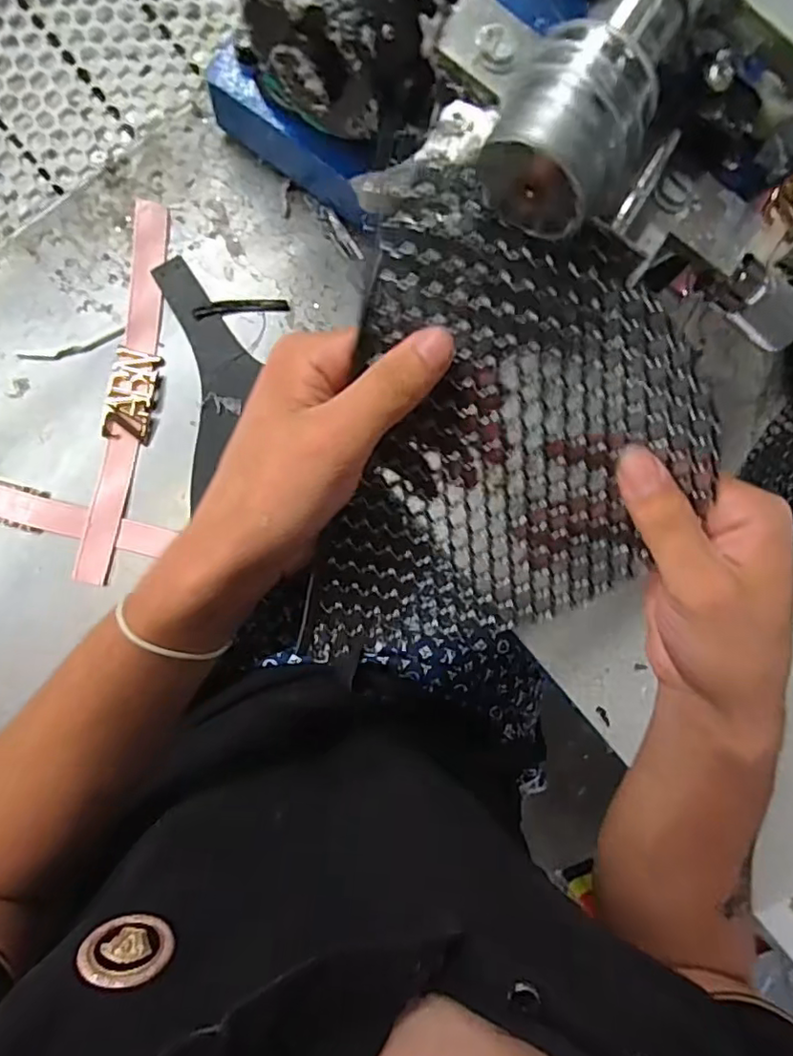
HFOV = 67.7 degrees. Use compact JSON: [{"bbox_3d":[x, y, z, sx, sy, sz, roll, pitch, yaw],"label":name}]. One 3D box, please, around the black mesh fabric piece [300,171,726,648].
[{"bbox_3d":[0.045,-0.022,0.239,0.136,0.015,0.185,11,113,-3],"label":"black mesh fabric piece"}]

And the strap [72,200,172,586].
[{"bbox_3d":[-0.177,-0.088,0.395,0.030,0.008,0.252,10,90,-16],"label":"strap"}]

